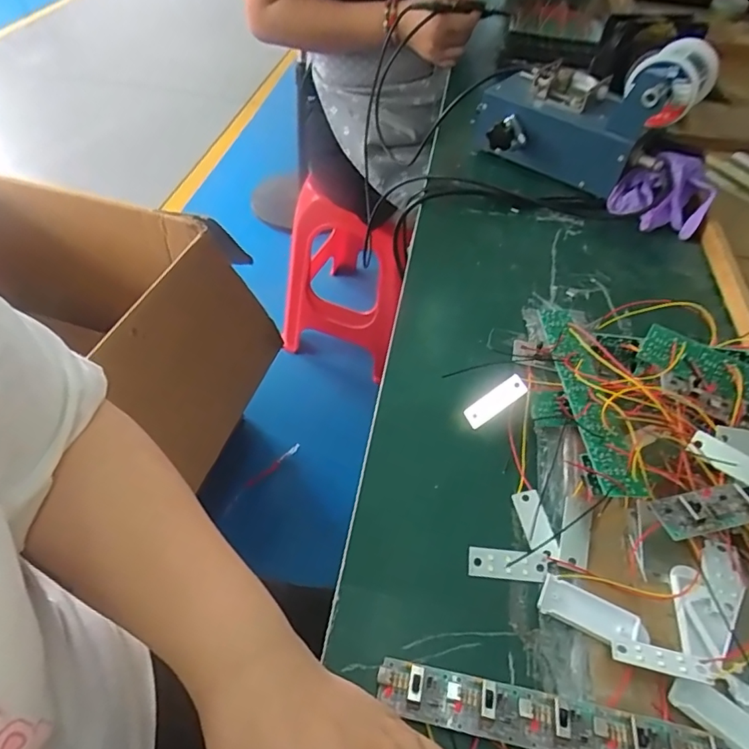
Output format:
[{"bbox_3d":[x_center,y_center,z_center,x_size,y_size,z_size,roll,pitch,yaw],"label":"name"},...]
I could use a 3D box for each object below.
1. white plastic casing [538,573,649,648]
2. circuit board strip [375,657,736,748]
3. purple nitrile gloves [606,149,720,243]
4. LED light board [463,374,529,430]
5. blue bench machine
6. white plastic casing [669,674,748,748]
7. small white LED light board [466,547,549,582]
[{"bbox_3d":[0.118,0.131,0.289,0.055,0.005,0.021,24,52,16],"label":"white plastic casing"},{"bbox_3d":[0.086,0.168,0.254,0.170,0.019,0.025,7,50,11],"label":"circuit board strip"},{"bbox_3d":[0.276,-0.177,0.513,0.085,0.056,0.063,20,51,13],"label":"purple nitrile gloves"},{"bbox_3d":[0.084,0.019,0.372,0.047,0.004,0.017,-40,70,19],"label":"LED light board"},{"bbox_3d":[0.198,-0.264,0.536,0.211,0.123,0.097,35,55,24],"label":"blue bench machine"},{"bbox_3d":[0.170,0.167,0.250,0.056,0.006,0.019,33,55,23],"label":"white plastic casing"},{"bbox_3d":[0.078,0.111,0.310,0.045,0.004,0.016,5,69,3],"label":"small white LED light board"}]

